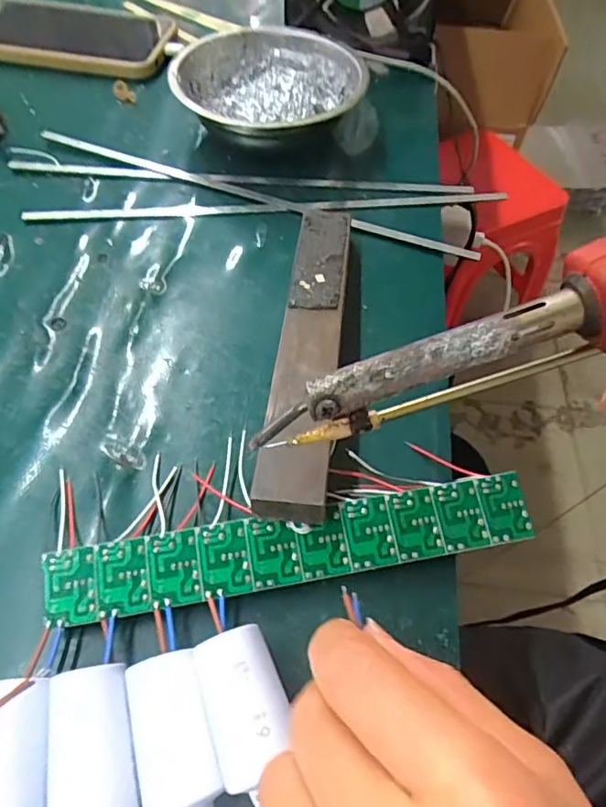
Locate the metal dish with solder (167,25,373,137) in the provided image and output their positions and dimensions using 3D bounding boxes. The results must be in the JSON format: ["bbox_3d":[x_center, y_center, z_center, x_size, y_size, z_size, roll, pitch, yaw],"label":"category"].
[{"bbox_3d":[-0.021,-0.221,0.384,0.125,0.038,0.133,1,57,-1],"label":"metal dish with solder"}]

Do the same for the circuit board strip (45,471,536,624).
[{"bbox_3d":[-0.002,0.055,0.212,0.185,0.004,0.027,-8,71,-7],"label":"circuit board strip"}]

